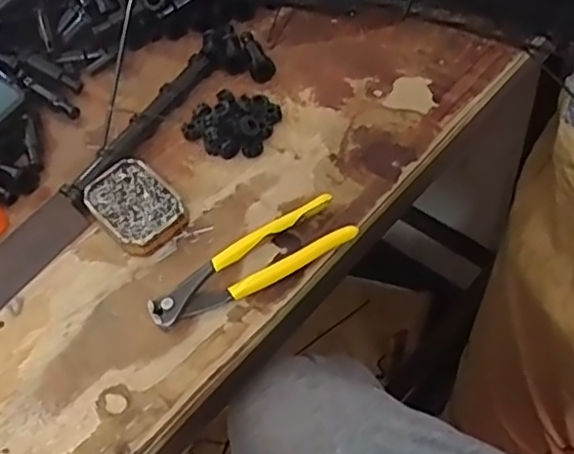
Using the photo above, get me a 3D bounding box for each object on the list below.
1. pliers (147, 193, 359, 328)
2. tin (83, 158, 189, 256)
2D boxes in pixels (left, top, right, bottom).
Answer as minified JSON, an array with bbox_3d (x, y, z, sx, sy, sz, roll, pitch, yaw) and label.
[{"bbox_3d":[-0.029,0.028,0.494,0.164,0.026,0.050,-28,56,-13],"label":"pliers"},{"bbox_3d":[-0.128,-0.019,0.534,0.061,0.019,0.091,-38,58,-19],"label":"tin"}]

